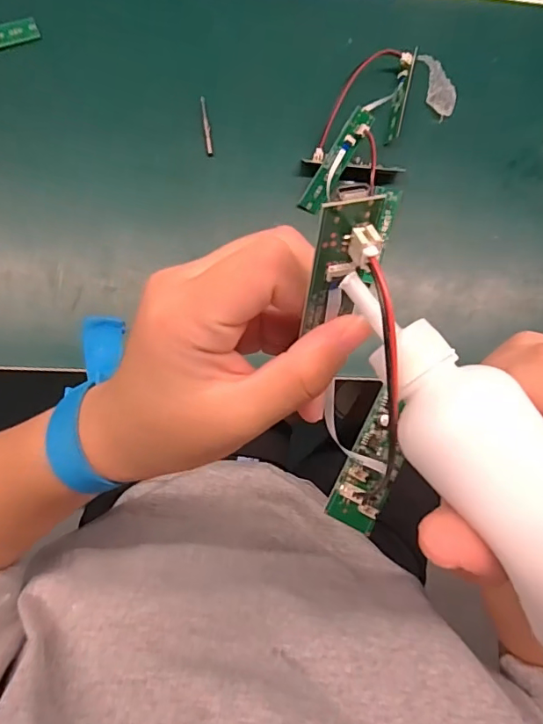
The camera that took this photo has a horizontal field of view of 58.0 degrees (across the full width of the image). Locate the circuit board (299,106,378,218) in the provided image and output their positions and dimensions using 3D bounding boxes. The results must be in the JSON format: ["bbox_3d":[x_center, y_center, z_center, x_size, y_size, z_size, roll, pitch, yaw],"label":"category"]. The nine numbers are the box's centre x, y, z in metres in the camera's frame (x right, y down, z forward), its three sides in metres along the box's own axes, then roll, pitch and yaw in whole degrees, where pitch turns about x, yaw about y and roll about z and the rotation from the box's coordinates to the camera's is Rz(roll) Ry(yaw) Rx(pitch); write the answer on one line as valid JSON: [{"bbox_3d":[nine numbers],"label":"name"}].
[{"bbox_3d":[0.051,-0.158,0.387,0.016,0.012,0.085,33,107,-3],"label":"circuit board"}]

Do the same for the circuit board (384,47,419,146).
[{"bbox_3d":[0.110,-0.225,0.413,0.014,0.013,0.080,13,84,-5],"label":"circuit board"}]

